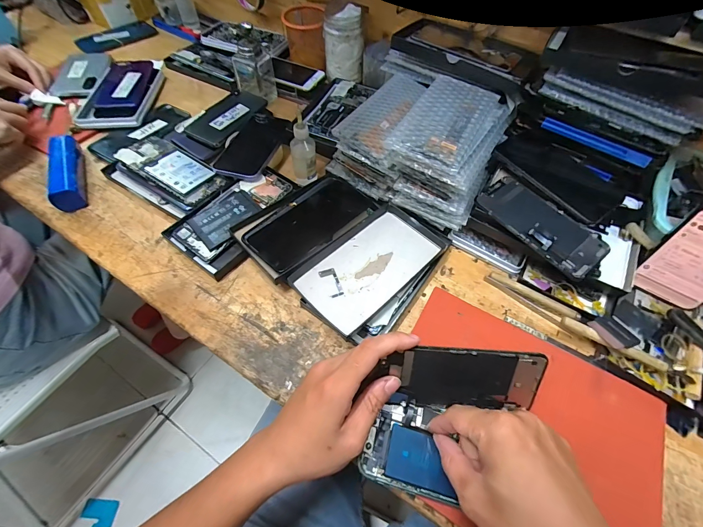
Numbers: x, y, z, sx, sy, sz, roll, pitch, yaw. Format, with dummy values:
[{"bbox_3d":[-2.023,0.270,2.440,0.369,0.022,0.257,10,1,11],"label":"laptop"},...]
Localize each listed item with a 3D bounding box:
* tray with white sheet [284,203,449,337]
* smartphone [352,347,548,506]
[{"bbox_3d":[0.023,-0.001,0.385,0.173,0.019,0.102,-39,66,-24],"label":"tray with white sheet"},{"bbox_3d":[0.090,0.140,0.282,0.153,0.067,0.111,3,61,1],"label":"smartphone"}]

